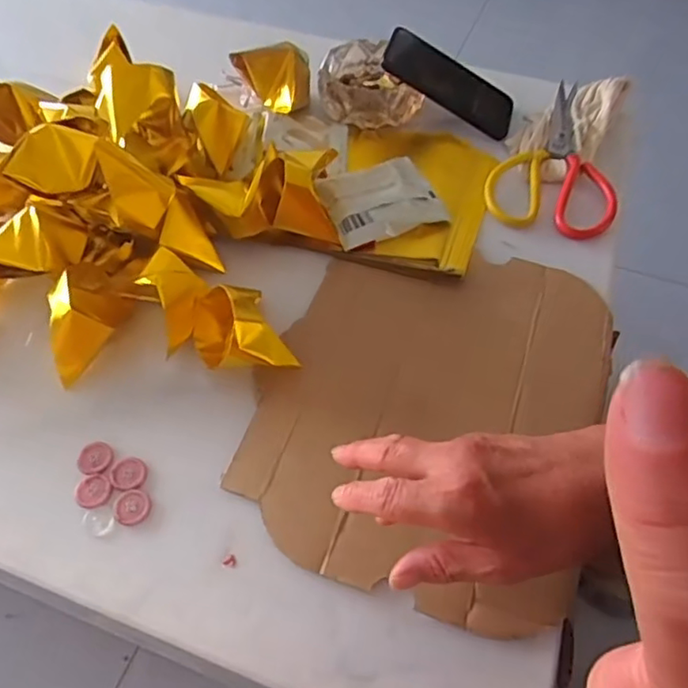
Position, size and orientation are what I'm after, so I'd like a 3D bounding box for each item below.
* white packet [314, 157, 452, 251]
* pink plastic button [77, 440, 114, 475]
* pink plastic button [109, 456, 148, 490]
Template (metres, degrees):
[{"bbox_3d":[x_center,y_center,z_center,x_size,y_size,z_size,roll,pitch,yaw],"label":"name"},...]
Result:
[{"bbox_3d":[0.037,-0.144,0.571,0.110,0.021,0.084,-20,57,-15],"label":"white packet"},{"bbox_3d":[-0.185,0.085,0.441,0.024,0.006,0.028,4,54,2],"label":"pink plastic button"},{"bbox_3d":[-0.157,0.094,0.432,0.027,0.007,0.025,1,54,-1],"label":"pink plastic button"}]

